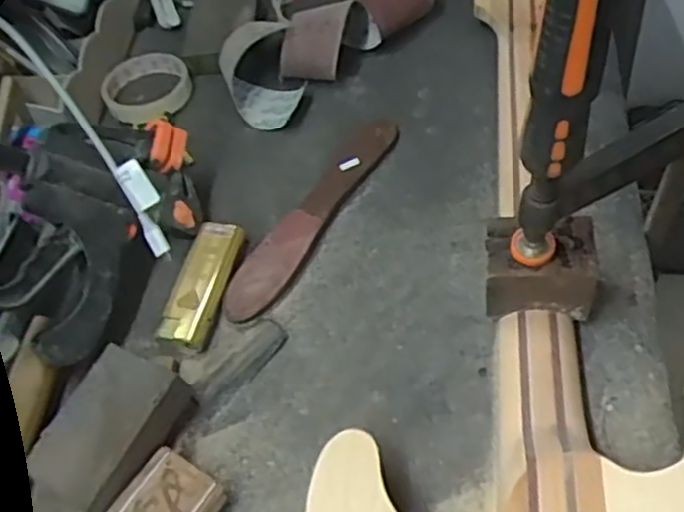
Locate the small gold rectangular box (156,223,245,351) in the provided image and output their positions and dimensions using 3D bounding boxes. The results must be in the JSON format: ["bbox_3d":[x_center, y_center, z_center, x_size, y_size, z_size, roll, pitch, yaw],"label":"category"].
[{"bbox_3d":[-0.107,0.020,0.538,0.039,0.018,0.103,6,56,13],"label":"small gold rectangular box"}]

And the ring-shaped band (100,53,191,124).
[{"bbox_3d":[-0.187,-0.164,0.676,0.082,0.026,0.082,-15,54,-2],"label":"ring-shaped band"}]

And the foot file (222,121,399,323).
[{"bbox_3d":[-0.024,-0.038,0.577,0.041,0.013,0.221,24,62,24],"label":"foot file"}]

